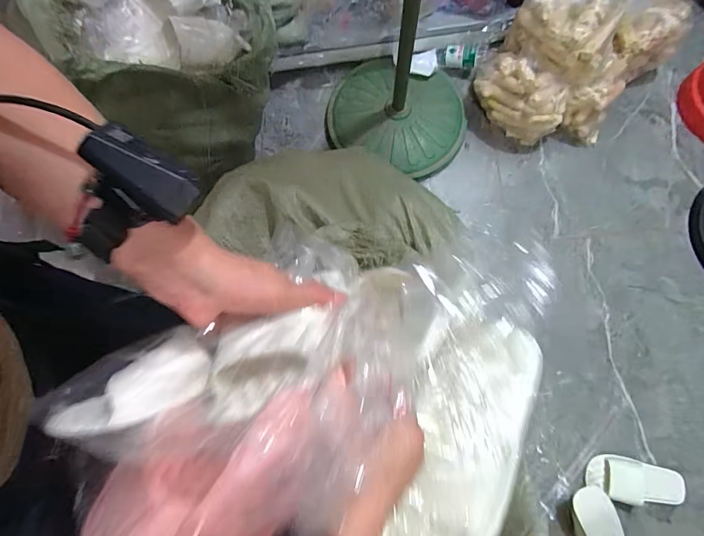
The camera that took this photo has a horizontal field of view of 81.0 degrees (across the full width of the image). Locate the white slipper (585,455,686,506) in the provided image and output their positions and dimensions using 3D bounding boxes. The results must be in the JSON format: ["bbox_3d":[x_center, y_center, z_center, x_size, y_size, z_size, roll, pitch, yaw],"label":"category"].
[{"bbox_3d":[0.710,0.534,1.026,0.240,0.045,0.099,12,77,4],"label":"white slipper"}]

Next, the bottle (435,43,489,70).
[{"bbox_3d":[0.344,-0.670,1.302,0.145,0.071,0.055,-1,77,0],"label":"bottle"}]

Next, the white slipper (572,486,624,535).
[{"bbox_3d":[0.607,0.645,0.999,0.112,0.074,0.222,-19,77,-3],"label":"white slipper"}]

